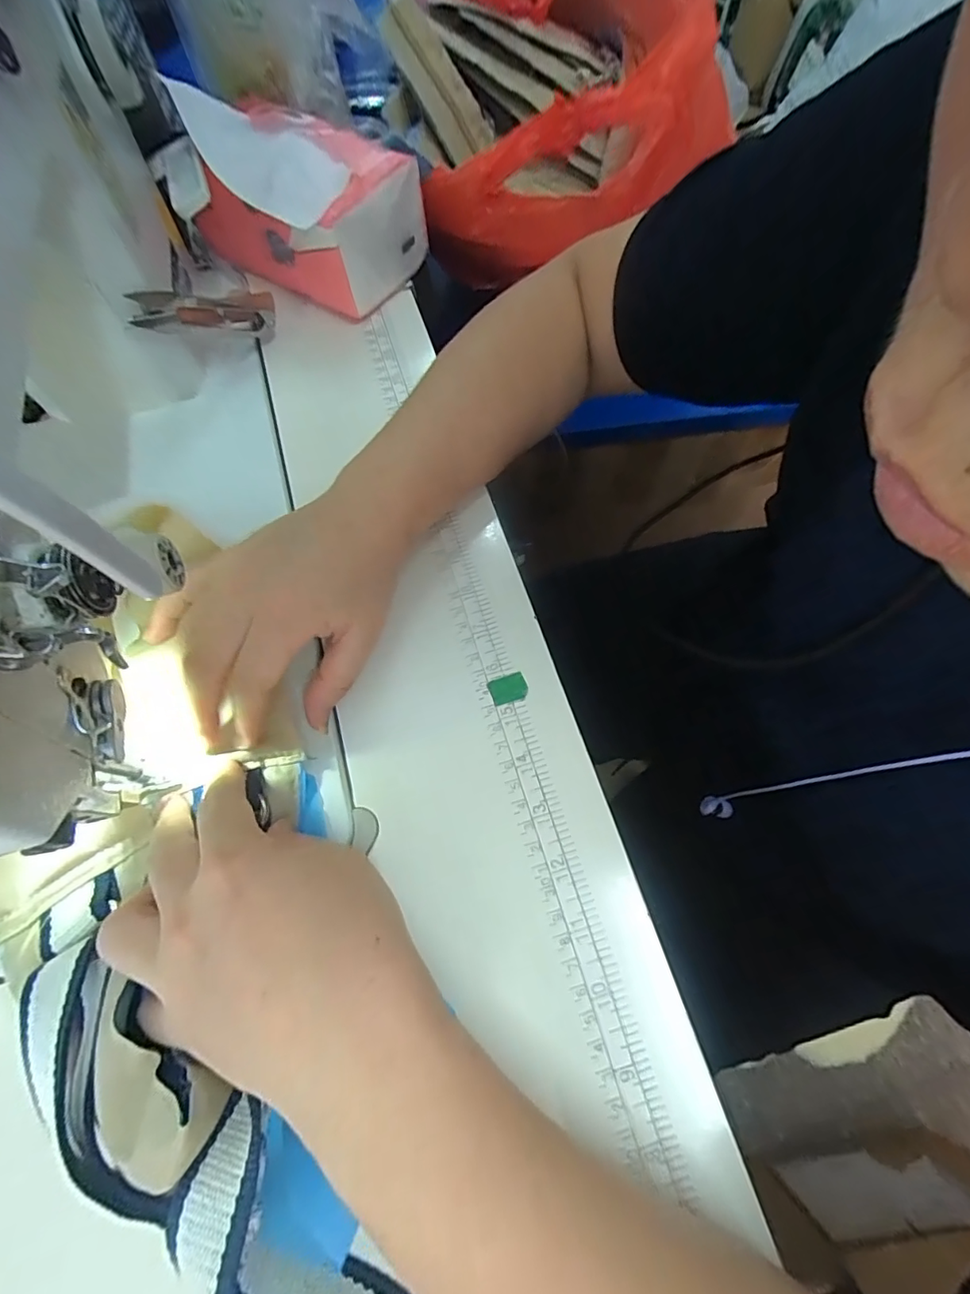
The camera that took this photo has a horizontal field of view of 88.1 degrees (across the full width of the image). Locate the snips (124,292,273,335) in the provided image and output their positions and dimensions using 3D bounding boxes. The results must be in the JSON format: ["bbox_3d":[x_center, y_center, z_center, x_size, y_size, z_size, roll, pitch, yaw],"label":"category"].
[{"bbox_3d":[-0.175,-0.213,0.319,0.013,0.021,0.100,32,41,10],"label":"snips"}]

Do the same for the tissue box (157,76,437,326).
[{"bbox_3d":[-0.127,-0.306,0.347,0.143,0.088,0.083,36,70,12],"label":"tissue box"}]

